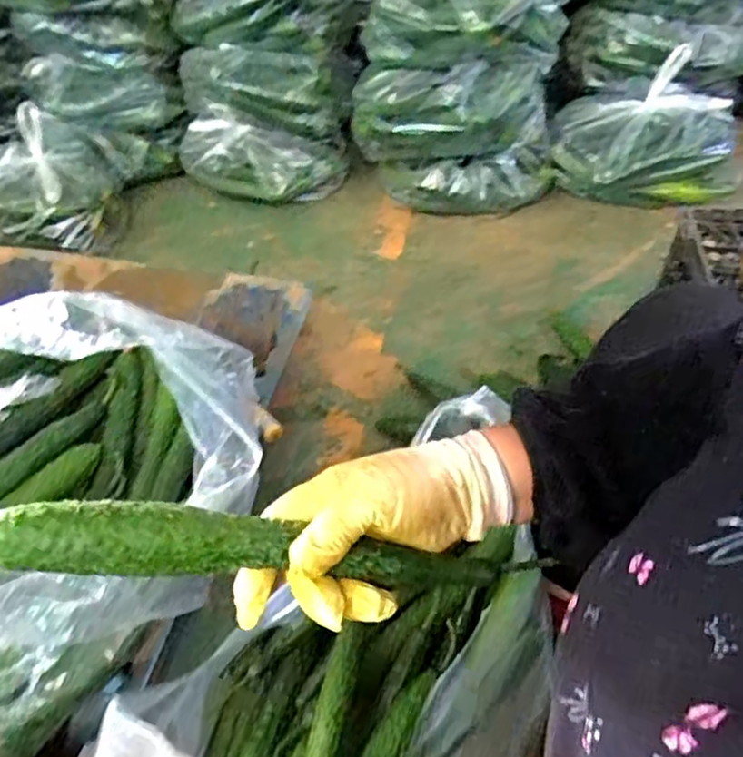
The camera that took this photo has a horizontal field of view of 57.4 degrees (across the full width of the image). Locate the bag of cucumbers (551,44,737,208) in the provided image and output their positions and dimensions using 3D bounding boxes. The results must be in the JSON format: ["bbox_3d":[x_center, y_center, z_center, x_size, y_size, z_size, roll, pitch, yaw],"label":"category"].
[{"bbox_3d":[0.529,-0.466,1.308,0.352,0.203,0.218,6,51,10],"label":"bag of cucumbers"}]

